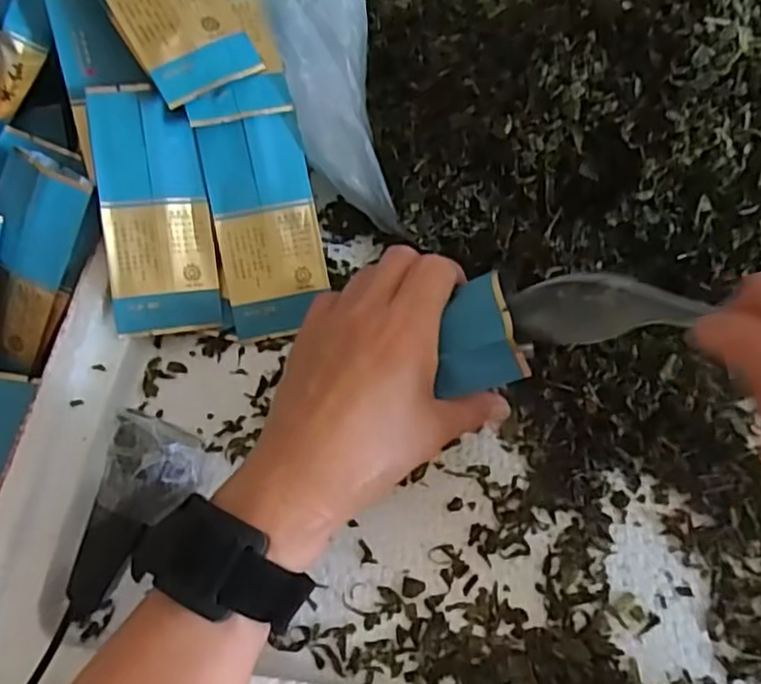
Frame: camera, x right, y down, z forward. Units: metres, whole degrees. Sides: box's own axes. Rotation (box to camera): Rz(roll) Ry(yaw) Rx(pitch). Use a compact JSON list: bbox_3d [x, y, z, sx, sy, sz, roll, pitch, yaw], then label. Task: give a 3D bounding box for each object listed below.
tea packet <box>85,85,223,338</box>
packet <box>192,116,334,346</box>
[{"bbox_3d":[-0.119,-0.069,0.355,0.053,0.007,0.127,-8,95,-18],"label":"tea packet"},{"bbox_3d":[-0.063,-0.062,0.366,0.056,0.008,0.116,-7,97,-2],"label":"packet"}]

